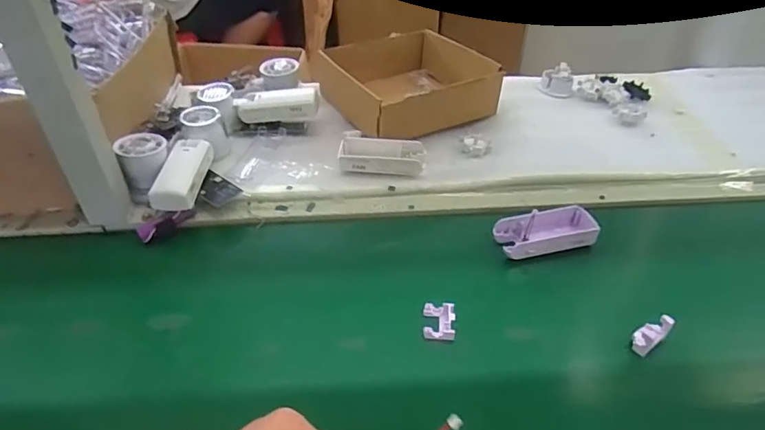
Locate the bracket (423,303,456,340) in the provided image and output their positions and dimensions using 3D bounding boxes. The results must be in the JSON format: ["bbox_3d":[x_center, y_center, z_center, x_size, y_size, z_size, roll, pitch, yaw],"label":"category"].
[{"bbox_3d":[0.055,0.102,0.505,0.030,0.020,0.036,6,41,6],"label":"bracket"}]

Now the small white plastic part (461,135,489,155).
[{"bbox_3d":[0.126,-0.091,0.713,0.033,0.020,0.028,13,42,15],"label":"small white plastic part"}]

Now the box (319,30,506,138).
[{"bbox_3d":[0.037,-0.199,0.792,0.203,0.073,0.216,-19,44,-22],"label":"box"}]

